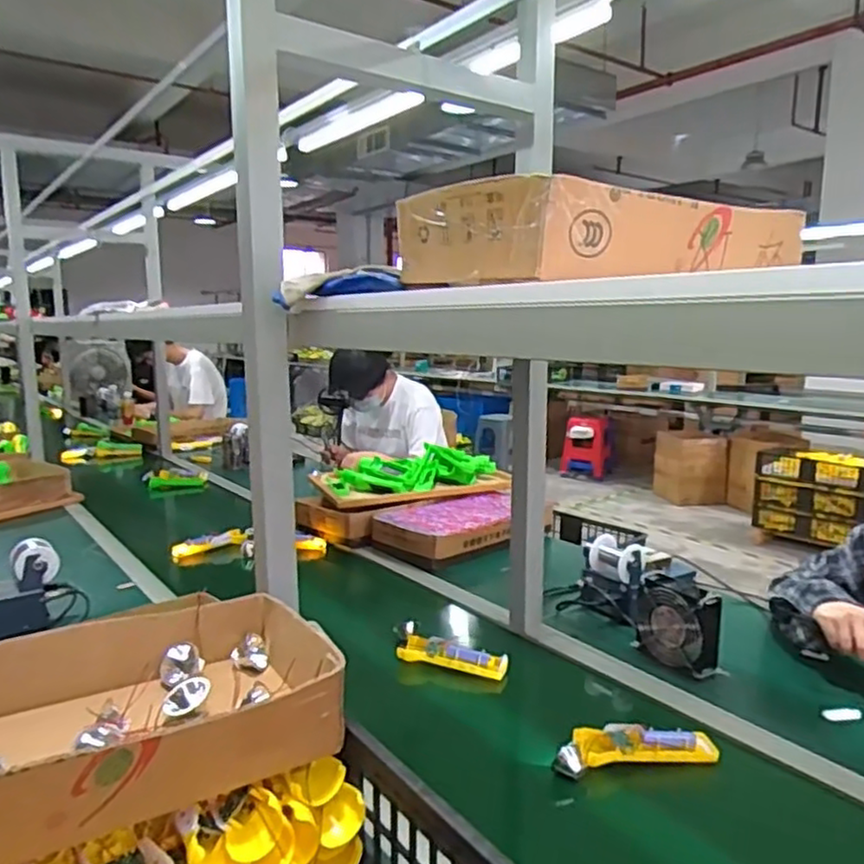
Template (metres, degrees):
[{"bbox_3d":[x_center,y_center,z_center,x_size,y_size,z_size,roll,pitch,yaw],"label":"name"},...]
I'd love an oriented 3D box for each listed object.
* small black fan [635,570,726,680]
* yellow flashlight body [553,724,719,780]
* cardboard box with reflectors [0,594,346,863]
[{"bbox_3d":[0.373,0.288,1.040,0.050,0.120,0.122,-6,11,-29],"label":"small black fan"},{"bbox_3d":[0.239,0.377,0.825,0.194,0.032,0.051,-2,10,-9],"label":"yellow flashlight body"},{"bbox_3d":[-0.302,0.250,0.598,0.418,0.087,0.220,-7,11,-34],"label":"cardboard box with reflectors"}]

